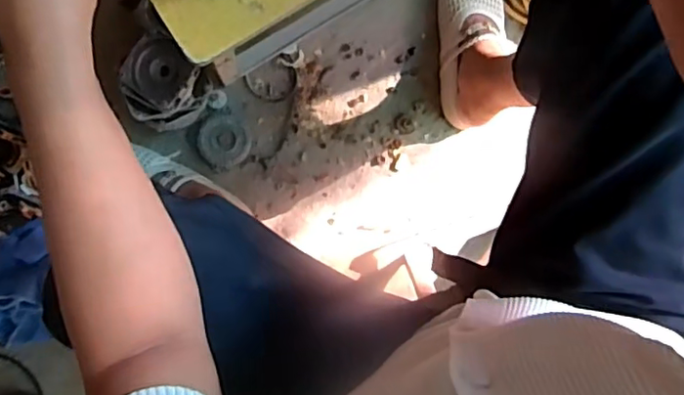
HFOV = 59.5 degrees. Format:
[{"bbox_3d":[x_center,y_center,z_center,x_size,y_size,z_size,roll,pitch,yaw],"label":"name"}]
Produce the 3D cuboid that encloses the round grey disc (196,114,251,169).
[{"bbox_3d":[-0.176,-0.083,0.895,0.076,0.026,0.078,0,93,-6],"label":"round grey disc"}]

